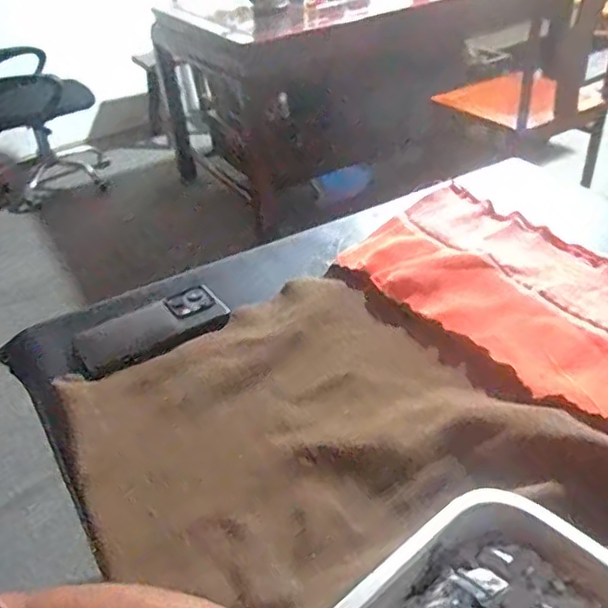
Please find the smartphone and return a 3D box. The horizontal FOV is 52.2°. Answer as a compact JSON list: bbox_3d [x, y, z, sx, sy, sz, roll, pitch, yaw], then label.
[{"bbox_3d":[-0.165,0.024,0.686,0.163,0.007,0.079,-24,41,-24],"label":"smartphone"}]

